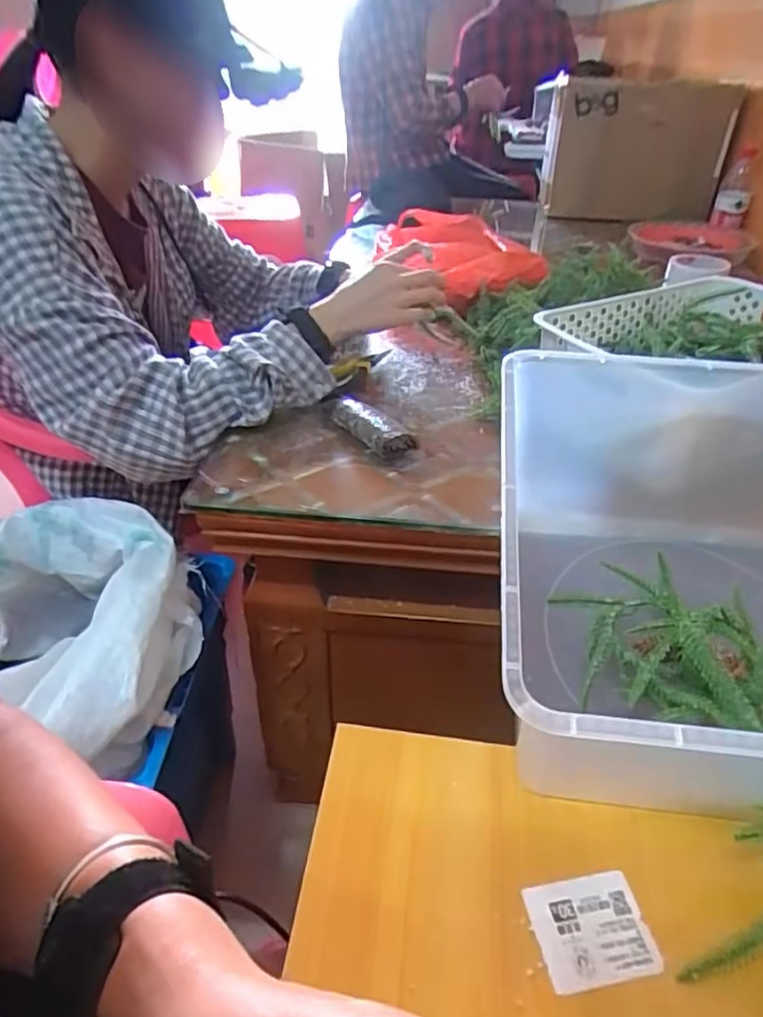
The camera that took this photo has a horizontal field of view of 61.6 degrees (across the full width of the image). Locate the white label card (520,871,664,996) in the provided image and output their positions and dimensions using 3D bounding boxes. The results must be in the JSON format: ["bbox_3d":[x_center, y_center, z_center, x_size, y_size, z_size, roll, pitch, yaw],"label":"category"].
[{"bbox_3d":[0.108,0.216,0.329,0.058,0.004,0.048,-6,38,-9],"label":"white label card"}]

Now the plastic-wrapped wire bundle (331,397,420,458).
[{"bbox_3d":[-0.013,-0.082,0.660,0.037,0.023,0.109,-27,45,-32],"label":"plastic-wrapped wire bundle"}]

